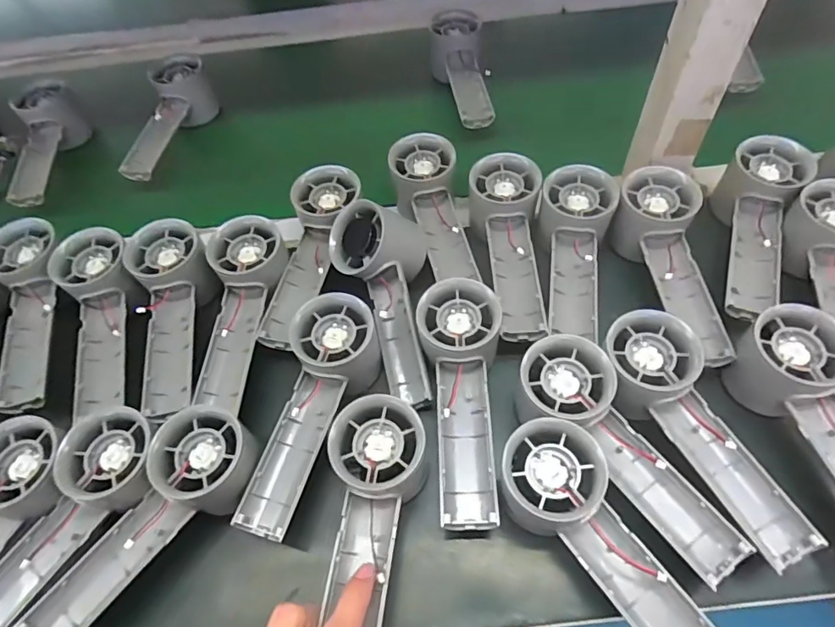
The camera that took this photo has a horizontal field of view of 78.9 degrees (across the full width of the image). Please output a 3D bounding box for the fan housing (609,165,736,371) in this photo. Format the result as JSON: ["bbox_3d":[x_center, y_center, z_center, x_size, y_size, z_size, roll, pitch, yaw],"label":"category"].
[{"bbox_3d":[0.197,-0.035,0.391,0.056,0.049,0.160,-10,70,-2],"label":"fan housing"}]

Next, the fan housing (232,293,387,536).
[{"bbox_3d":[-0.070,0.065,0.336,0.053,0.045,0.153,12,60,12],"label":"fan housing"}]

